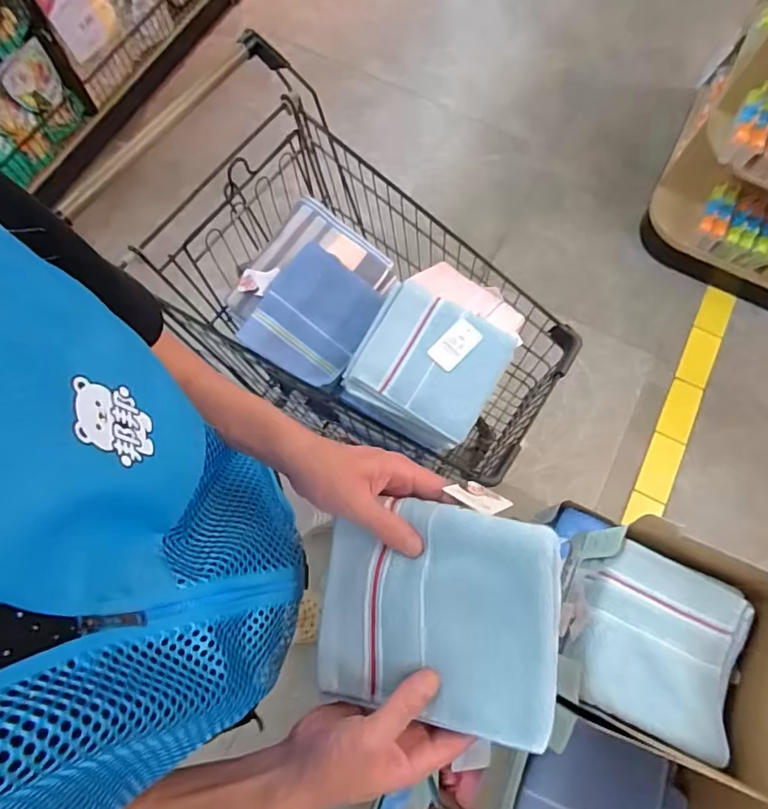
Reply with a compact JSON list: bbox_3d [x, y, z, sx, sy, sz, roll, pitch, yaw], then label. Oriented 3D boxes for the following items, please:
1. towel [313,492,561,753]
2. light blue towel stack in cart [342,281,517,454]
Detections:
[{"bbox_3d":[0.034,0.157,0.391,0.185,0.031,0.157,0,90,26],"label":"towel"},{"bbox_3d":[0.061,-0.057,0.731,0.200,0.070,0.188,29,74,8],"label":"light blue towel stack in cart"}]

